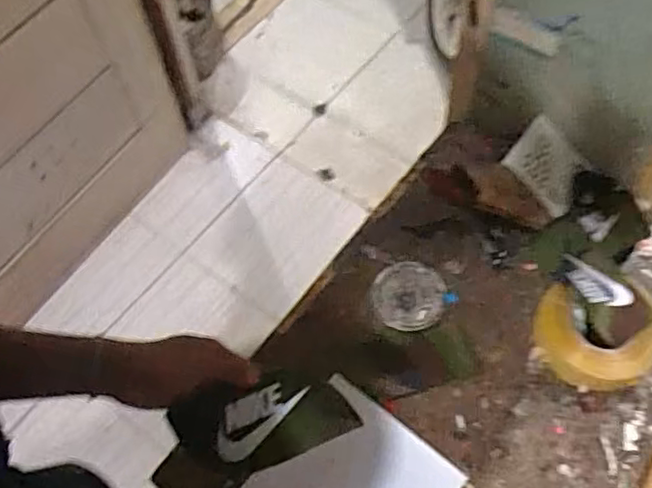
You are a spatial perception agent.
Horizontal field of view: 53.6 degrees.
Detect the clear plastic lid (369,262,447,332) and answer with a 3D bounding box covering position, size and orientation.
[{"bbox_3d":[0.117,0.074,0.926,0.103,0.013,0.102,-1,60,2],"label":"clear plastic lid"}]

